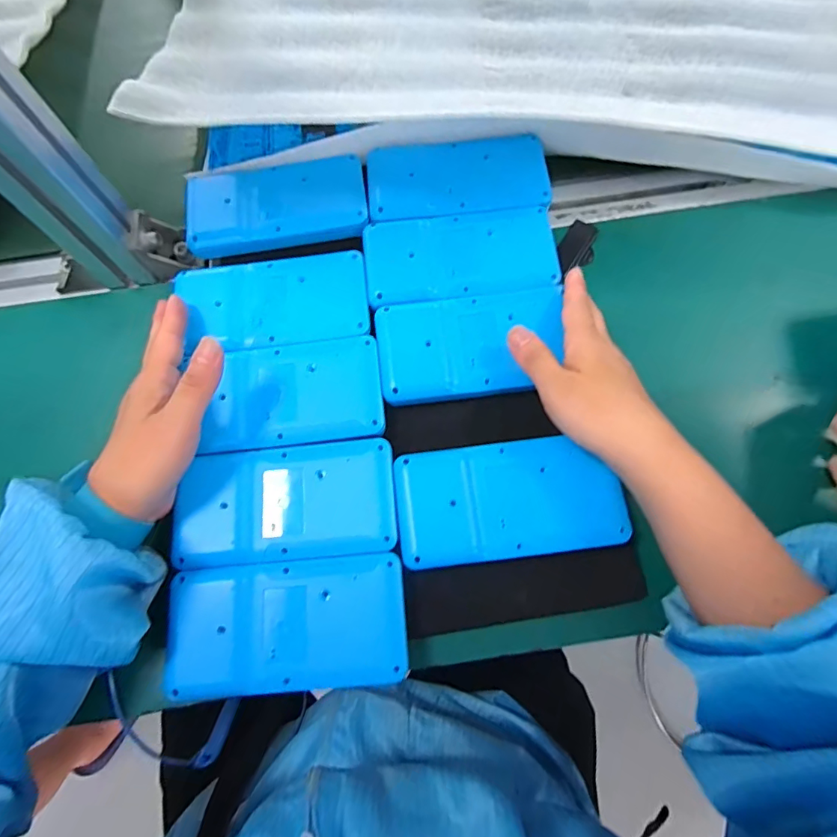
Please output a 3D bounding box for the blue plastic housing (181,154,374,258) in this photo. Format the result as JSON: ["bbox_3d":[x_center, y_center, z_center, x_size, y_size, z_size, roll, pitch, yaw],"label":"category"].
[{"bbox_3d":[-0.109,-0.166,0.373,0.135,0.014,0.070,-10,72,-2],"label":"blue plastic housing"}]

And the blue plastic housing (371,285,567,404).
[{"bbox_3d":[0.036,-0.050,0.328,0.123,0.011,0.072,-6,74,-3],"label":"blue plastic housing"}]

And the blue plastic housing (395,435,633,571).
[{"bbox_3d":[0.055,0.049,0.298,0.133,0.010,0.071,-7,71,-1],"label":"blue plastic housing"}]

